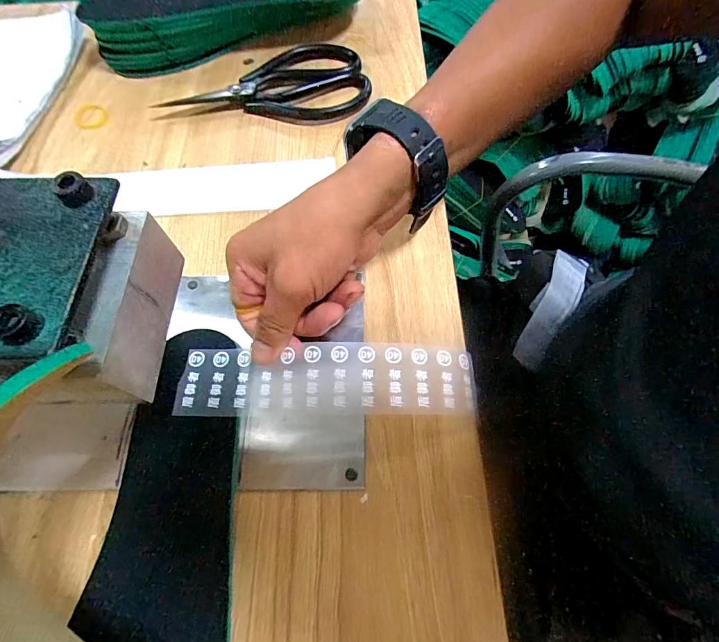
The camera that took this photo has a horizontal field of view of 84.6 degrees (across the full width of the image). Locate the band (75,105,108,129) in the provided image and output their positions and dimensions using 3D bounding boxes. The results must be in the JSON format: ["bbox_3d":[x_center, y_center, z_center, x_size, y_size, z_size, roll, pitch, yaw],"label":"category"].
[{"bbox_3d":[-0.245,-0.188,0.360,0.027,0.004,0.033,-39,69,-15],"label":"band"}]

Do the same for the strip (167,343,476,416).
[{"bbox_3d":[-0.021,0.035,0.239,0.179,0.025,0.042,-2,65,4],"label":"strip"}]

